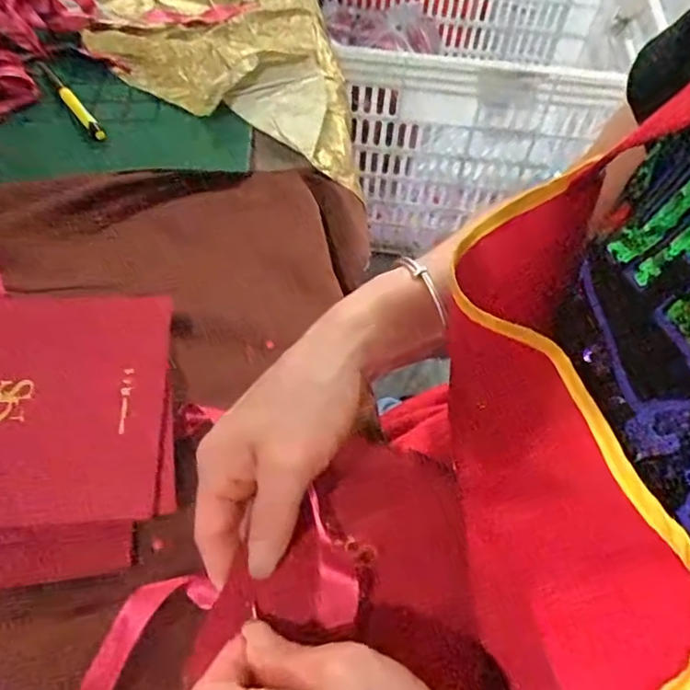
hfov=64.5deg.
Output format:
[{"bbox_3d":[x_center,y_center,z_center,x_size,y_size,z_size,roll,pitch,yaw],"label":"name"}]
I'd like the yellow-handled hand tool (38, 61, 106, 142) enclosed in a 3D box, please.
[{"bbox_3d":[-0.240,-0.217,0.475,0.012,0.008,0.123,-32,65,-20],"label":"yellow-handled hand tool"}]

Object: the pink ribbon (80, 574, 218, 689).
[{"bbox_3d":[-0.102,0.143,0.246,0.033,0.011,0.101,35,78,18],"label":"pink ribbon"}]

